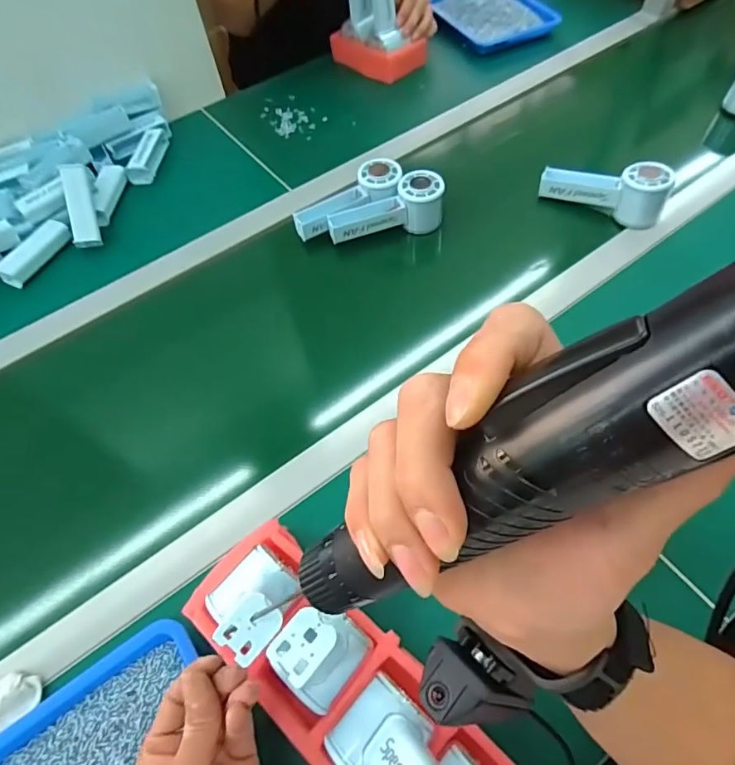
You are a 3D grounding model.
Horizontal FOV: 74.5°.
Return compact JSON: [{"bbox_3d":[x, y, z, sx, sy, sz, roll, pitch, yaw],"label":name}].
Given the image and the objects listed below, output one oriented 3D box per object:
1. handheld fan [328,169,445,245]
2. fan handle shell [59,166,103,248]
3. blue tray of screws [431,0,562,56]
[{"bbox_3d":[0.022,-0.221,0.623,0.149,0.060,0.046,-15,59,-5],"label":"handheld fan"},{"bbox_3d":[-0.372,-0.229,0.629,0.027,0.031,0.104,-7,97,0],"label":"fan handle shell"},{"bbox_3d":[0.221,-0.688,0.903,0.178,0.023,0.222,-23,60,-10],"label":"blue tray of screws"}]

